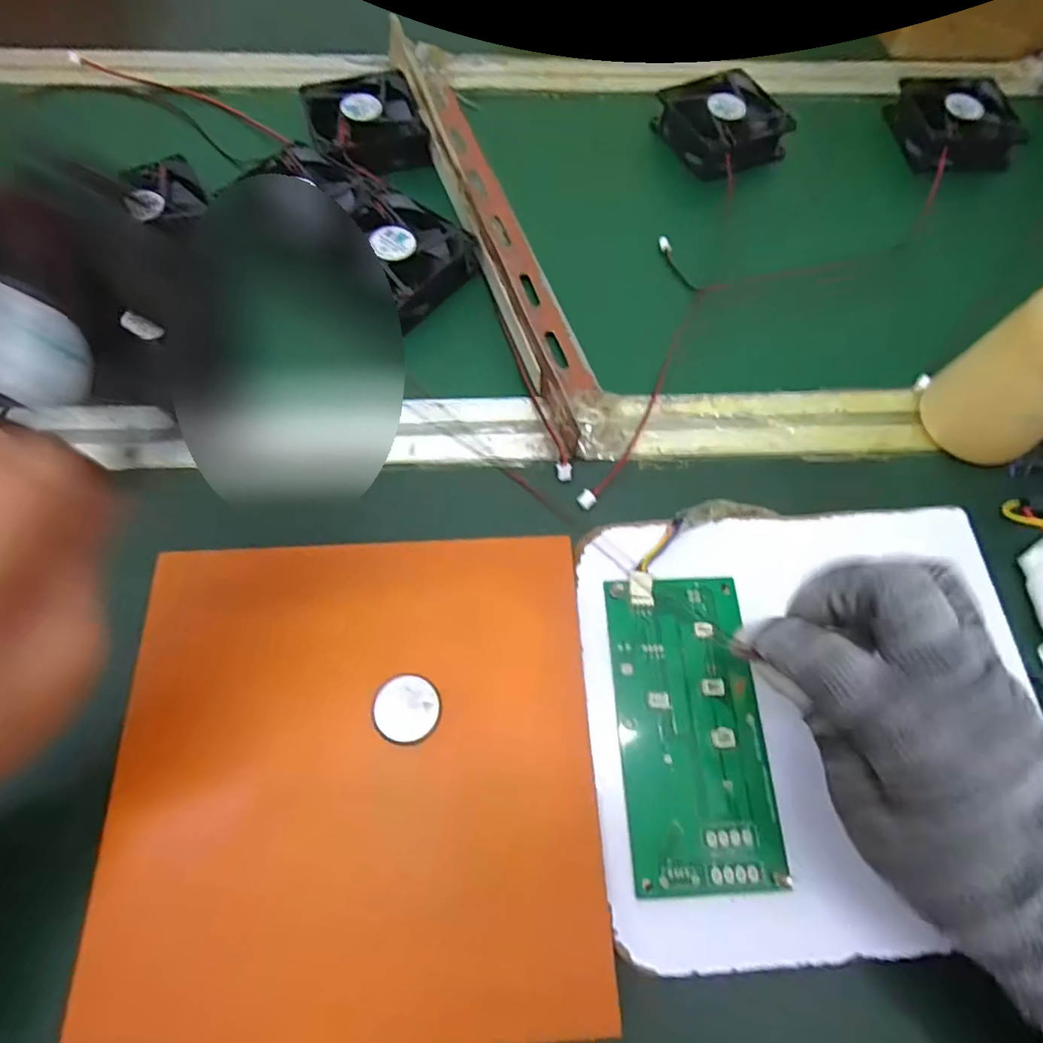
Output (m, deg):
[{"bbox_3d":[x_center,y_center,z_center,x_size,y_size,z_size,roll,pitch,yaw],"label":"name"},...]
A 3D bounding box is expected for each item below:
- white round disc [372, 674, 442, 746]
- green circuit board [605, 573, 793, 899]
[{"bbox_3d":[-0.050,0.083,0.266,0.028,0.006,0.028,1,64,-3],"label":"white round disc"},{"bbox_3d":[0.077,0.090,0.271,0.065,0.008,0.132,-2,64,-2],"label":"green circuit board"}]

